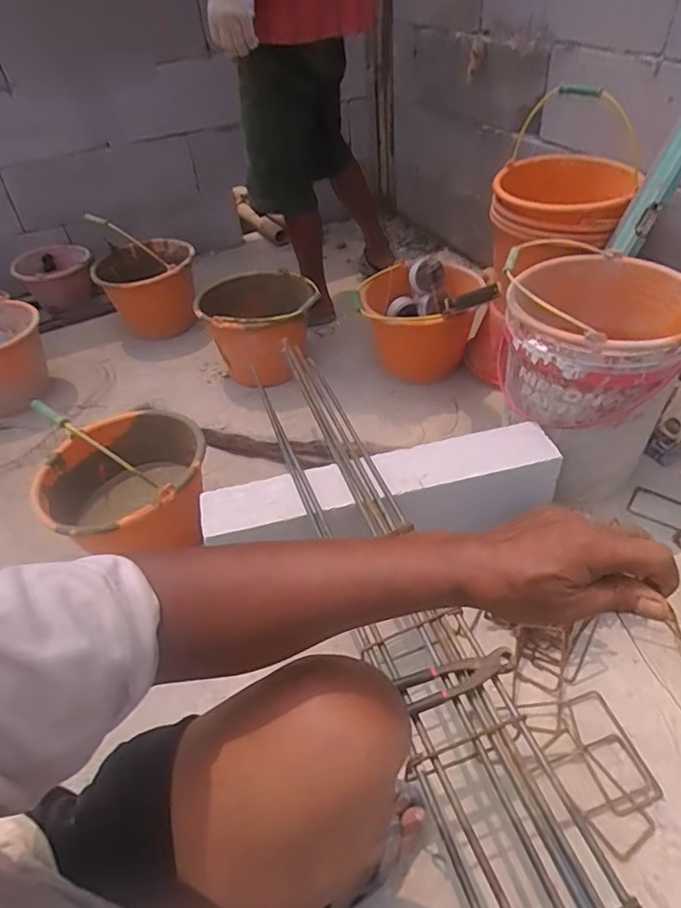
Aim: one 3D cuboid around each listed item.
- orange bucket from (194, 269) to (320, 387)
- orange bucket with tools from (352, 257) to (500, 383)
[{"bbox_3d":[-0.244,-0.365,1.673,0.299,0.277,0.385,-25,46,-19],"label":"orange bucket"},{"bbox_3d":[0.235,-0.369,1.579,0.339,0.259,0.285,0,44,7],"label":"orange bucket with tools"}]

